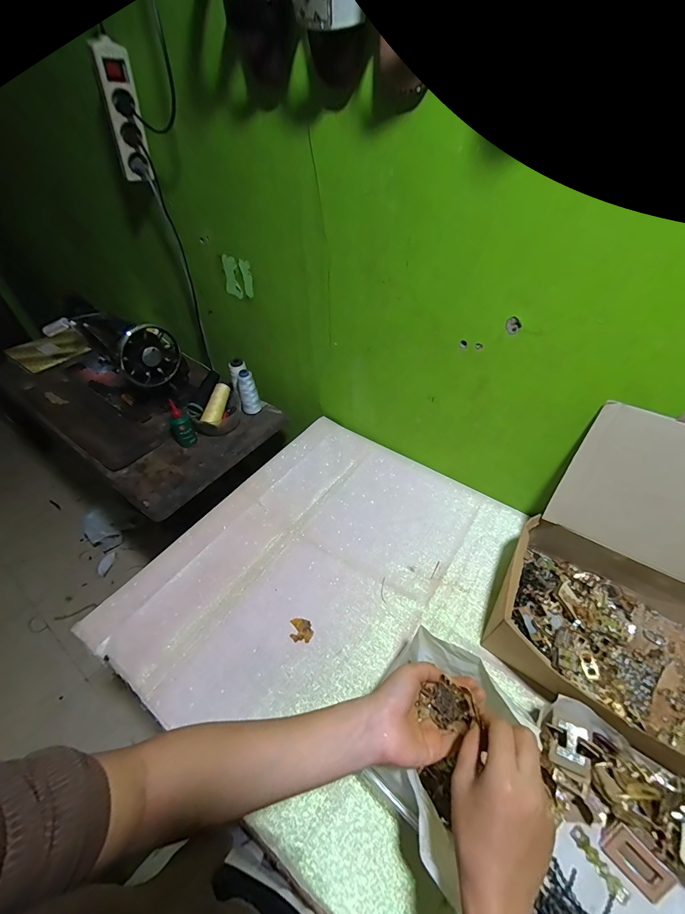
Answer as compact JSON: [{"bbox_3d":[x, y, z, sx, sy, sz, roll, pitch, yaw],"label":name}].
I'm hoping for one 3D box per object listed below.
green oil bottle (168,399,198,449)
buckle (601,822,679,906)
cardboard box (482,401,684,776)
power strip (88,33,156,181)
[{"bbox_3d":[-0.362,-0.070,0.790,0.038,0.111,0.036,-7,47,-3],"label":"green oil bottle"},{"bbox_3d":[0.305,0.419,0.363,0.037,0.011,0.053,-49,45,-1],"label":"buckle"},{"bbox_3d":[0.400,0.173,0.418,0.332,0.280,0.305,27,53,25],"label":"cardboard box"},{"bbox_3d":[-0.378,-0.589,0.617,0.060,0.185,0.054,-38,76,-28],"label":"power strip"}]

